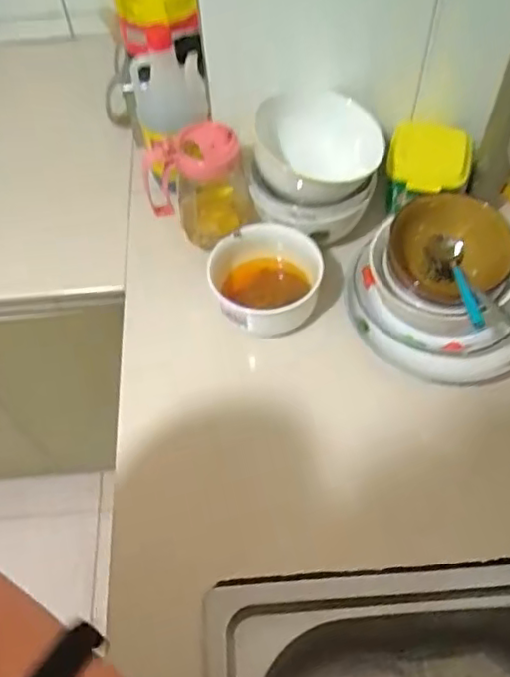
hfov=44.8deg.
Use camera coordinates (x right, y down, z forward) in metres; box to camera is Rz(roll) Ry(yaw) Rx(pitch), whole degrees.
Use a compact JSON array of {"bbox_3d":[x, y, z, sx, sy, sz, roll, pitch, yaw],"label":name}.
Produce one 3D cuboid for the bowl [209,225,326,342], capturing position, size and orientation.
[{"bbox_3d":[0.013,-0.060,0.708,0.113,0.076,0.114,-1,58,2],"label":"bowl"}]

